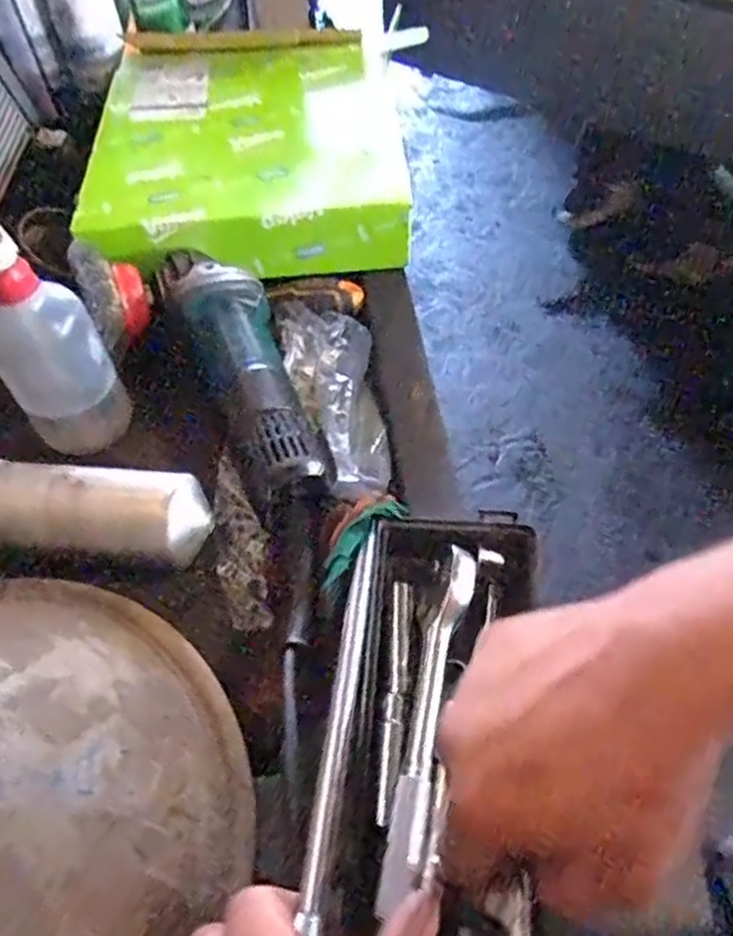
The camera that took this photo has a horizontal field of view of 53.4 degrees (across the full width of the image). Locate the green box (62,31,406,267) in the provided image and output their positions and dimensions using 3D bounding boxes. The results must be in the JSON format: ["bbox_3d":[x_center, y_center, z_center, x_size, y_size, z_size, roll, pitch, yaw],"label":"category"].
[{"bbox_3d":[-0.105,-0.310,0.687,0.272,0.054,0.323,-5,53,-2],"label":"green box"}]

